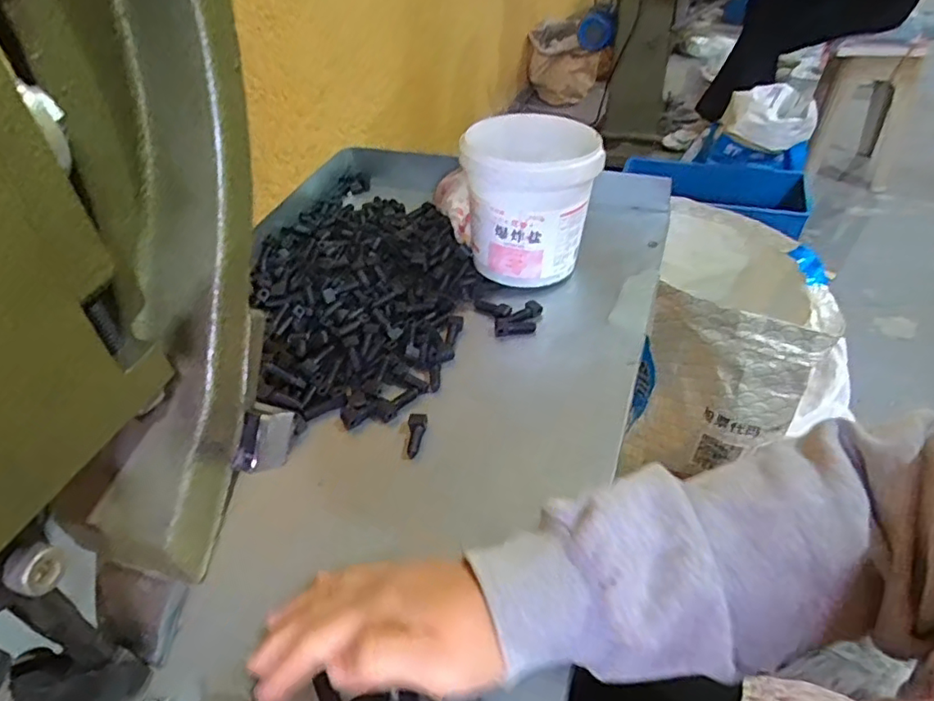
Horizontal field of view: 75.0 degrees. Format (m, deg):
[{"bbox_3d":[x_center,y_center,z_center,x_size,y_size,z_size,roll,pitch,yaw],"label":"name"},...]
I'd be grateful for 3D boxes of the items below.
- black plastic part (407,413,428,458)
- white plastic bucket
[{"bbox_3d":[-0.037,0.062,0.447,0.014,0.008,0.037,-3,42,2],"label":"black plastic part"},{"bbox_3d":[0.056,-0.141,0.574,0.113,0.126,0.115,-2,42,2],"label":"white plastic bucket"}]

